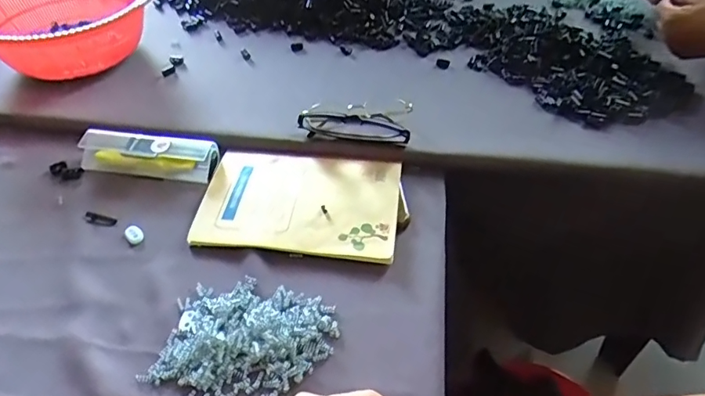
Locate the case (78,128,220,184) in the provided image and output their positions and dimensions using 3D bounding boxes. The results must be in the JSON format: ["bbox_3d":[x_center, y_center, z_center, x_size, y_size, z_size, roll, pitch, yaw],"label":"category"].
[{"bbox_3d":[-0.235,-0.053,0.574,0.155,0.031,0.042,7,47,8],"label":"case"}]

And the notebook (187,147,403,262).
[{"bbox_3d":[-0.054,-0.005,0.536,0.203,0.015,0.151,5,47,7],"label":"notebook"}]

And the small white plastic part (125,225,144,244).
[{"bbox_3d":[-0.223,0.037,0.509,0.015,0.008,0.020,-31,53,-25],"label":"small white plastic part"}]

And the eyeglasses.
[{"bbox_3d":[0.004,-0.089,0.593,0.128,0.032,0.050,7,47,8],"label":"eyeglasses"}]

